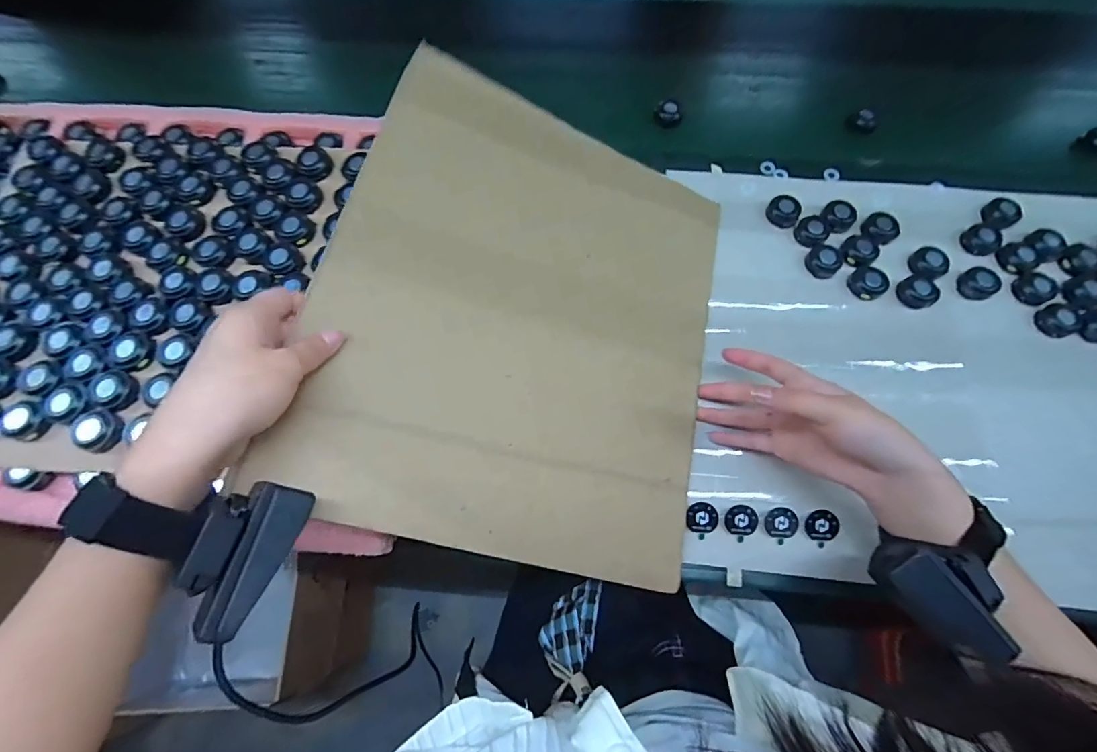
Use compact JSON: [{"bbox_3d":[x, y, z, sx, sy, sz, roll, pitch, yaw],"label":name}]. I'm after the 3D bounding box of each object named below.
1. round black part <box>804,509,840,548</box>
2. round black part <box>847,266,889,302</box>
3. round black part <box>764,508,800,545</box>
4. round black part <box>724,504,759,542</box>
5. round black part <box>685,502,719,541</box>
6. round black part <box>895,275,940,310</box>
[{"bbox_3d":[0.205,0.112,0.350,0.023,0.010,0.024,-1,70,2],"label":"round black part"},{"bbox_3d":[0.283,-0.082,0.417,0.031,0.012,0.030,-1,70,2],"label":"round black part"},{"bbox_3d":[0.175,0.110,0.350,0.023,0.008,0.024,-1,70,2],"label":"round black part"},{"bbox_3d":[0.146,0.109,0.353,0.024,0.004,0.024,0,89,5],"label":"round black part"},{"bbox_3d":[0.117,0.109,0.355,0.024,0.007,0.024,-1,70,2],"label":"round black part"},{"bbox_3d":[0.325,-0.074,0.412,0.032,0.008,0.030,-1,70,2],"label":"round black part"}]

